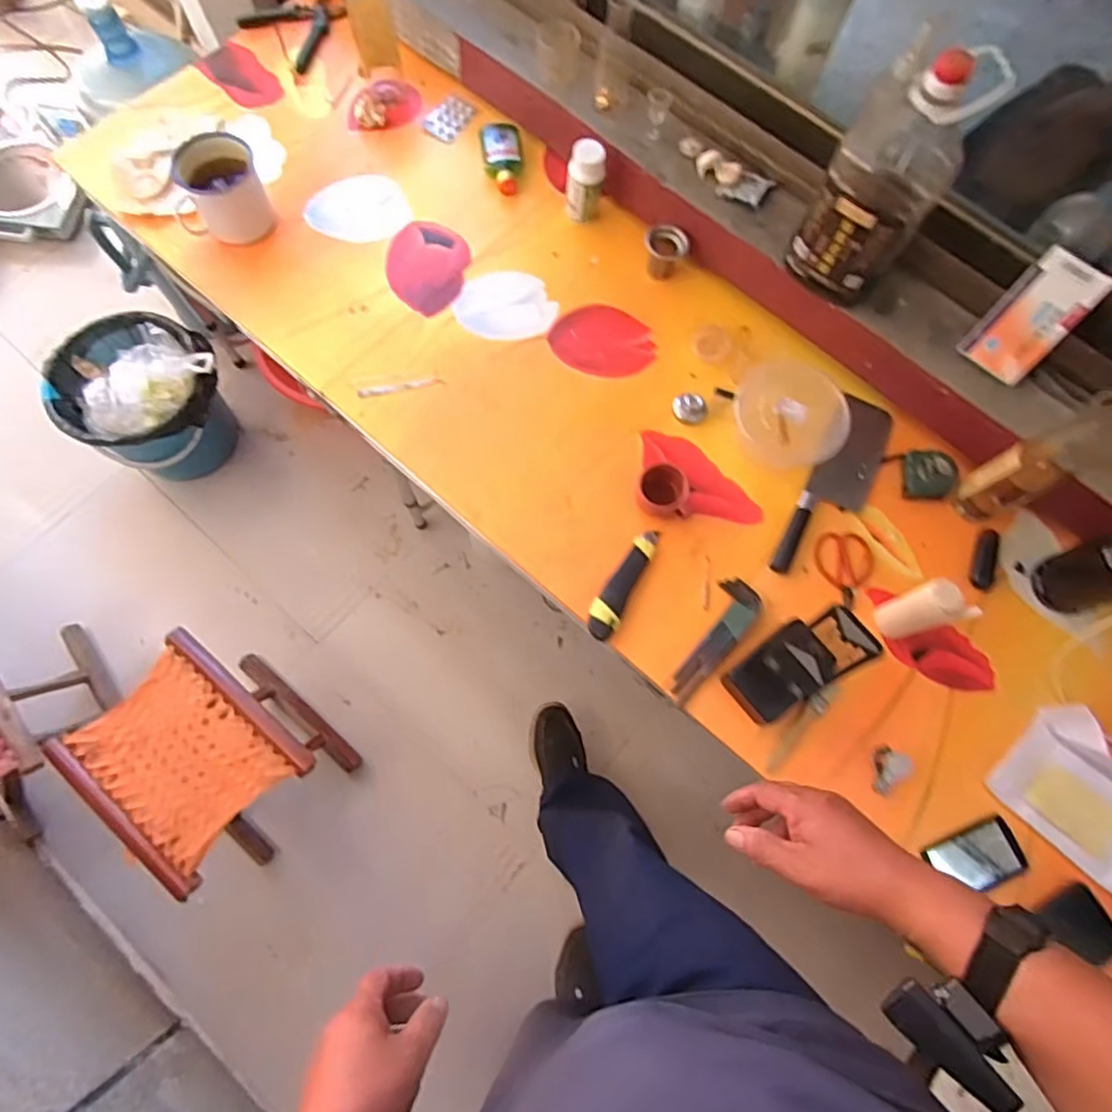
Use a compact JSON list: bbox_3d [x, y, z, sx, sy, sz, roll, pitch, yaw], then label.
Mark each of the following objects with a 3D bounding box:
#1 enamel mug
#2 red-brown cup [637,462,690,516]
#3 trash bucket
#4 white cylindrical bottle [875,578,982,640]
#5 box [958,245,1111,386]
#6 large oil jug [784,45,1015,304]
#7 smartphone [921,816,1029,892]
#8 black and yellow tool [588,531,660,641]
[{"bbox_3d":[-0.466,-0.507,0.874,0.111,0.109,0.087,-4,73,-4],"label":"enamel mug"},{"bbox_3d":[0.139,-0.088,0.814,0.072,0.055,0.062,16,73,3],"label":"red-brown cup"},{"bbox_3d":[-0.797,-0.296,1.256,0.266,0.256,0.266,1,73,-2],"label":"trash bucket"},{"bbox_3d":[0.429,0.065,0.736,0.048,0.116,0.048,1,73,-2],"label":"white cylindrical bottle"},{"bbox_3d":[0.584,-0.293,0.764,0.018,0.141,0.085,-20,60,-47],"label":"box"},{"bbox_3d":[0.371,-0.424,0.706,0.122,0.245,0.120,37,75,9],"label":"large oil jug"},{"bbox_3d":[0.481,0.347,0.710,0.103,0.008,0.065,-21,75,-9],"label":"smartphone"},{"bbox_3d":[0.087,0.029,0.787,0.039,0.017,0.160,28,74,6],"label":"black and yellow tool"}]

